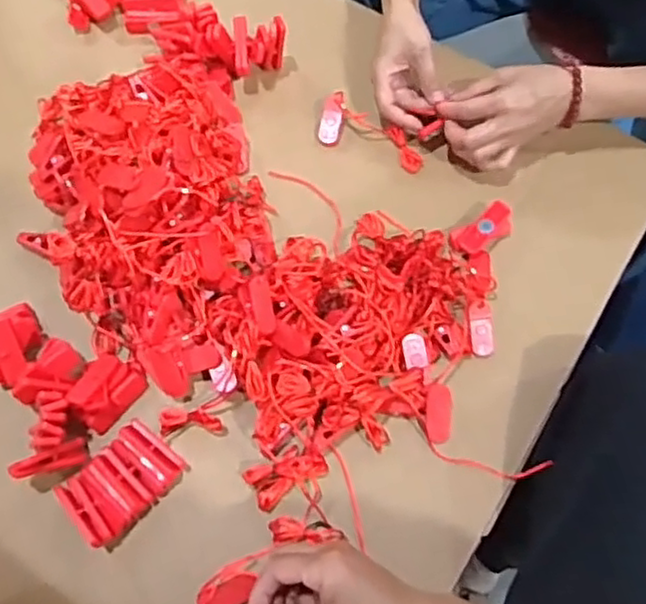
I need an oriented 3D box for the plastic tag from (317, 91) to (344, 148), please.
[{"bbox_3d":[0.008,-0.182,0.687,0.021,0.007,0.054,12,99,6],"label":"plastic tag"}]

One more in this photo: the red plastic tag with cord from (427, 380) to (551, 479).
[{"bbox_3d":[0.130,0.122,0.588,0.118,0.011,0.051,36,92,-2],"label":"red plastic tag with cord"}]

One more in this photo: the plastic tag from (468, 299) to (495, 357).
[{"bbox_3d":[0.141,0.024,0.617,0.021,0.007,0.050,-6,91,-2],"label":"plastic tag"}]

